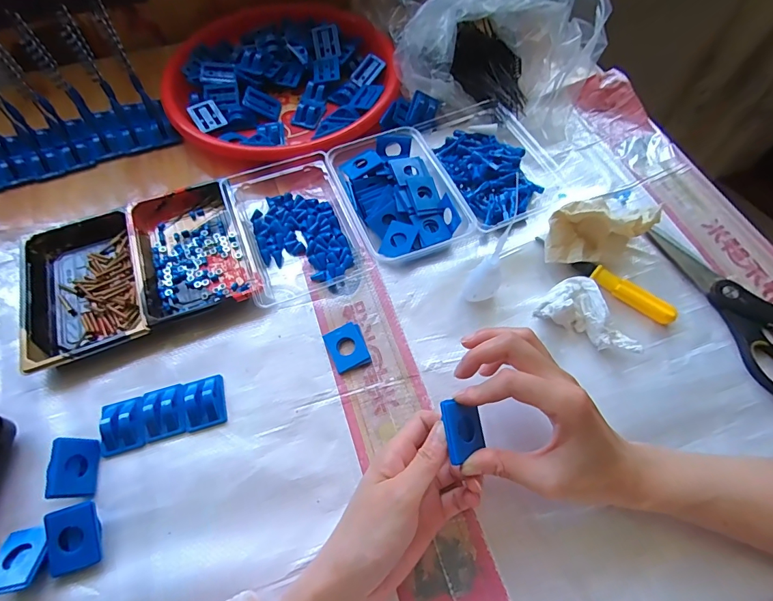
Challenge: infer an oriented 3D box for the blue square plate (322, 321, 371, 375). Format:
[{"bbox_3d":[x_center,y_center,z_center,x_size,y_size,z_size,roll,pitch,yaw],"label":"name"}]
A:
[{"bbox_3d":[-0.037,0.044,0.377,0.034,0.006,0.043,-20,63,-9],"label":"blue square plate"}]

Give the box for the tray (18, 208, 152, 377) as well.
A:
[{"bbox_3d":[-0.297,-0.017,0.399,0.106,0.023,0.161,-20,63,-9],"label":"tray"}]

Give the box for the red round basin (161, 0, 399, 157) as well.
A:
[{"bbox_3d":[-0.134,-0.292,0.527,0.283,0.051,0.259,0,62,1],"label":"red round basin"}]

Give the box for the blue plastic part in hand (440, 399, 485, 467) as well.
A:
[{"bbox_3d":[0.056,0.092,0.292,0.032,0.005,0.040,2,72,-36],"label":"blue plastic part in hand"}]

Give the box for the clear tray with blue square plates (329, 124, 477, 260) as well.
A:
[{"bbox_3d":[0.012,-0.115,0.438,0.110,0.035,0.155,-22,64,-10],"label":"clear tray with blue square plates"}]

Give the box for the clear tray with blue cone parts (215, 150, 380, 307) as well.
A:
[{"bbox_3d":[-0.101,-0.090,0.431,0.120,0.030,0.174,-20,63,-9],"label":"clear tray with blue cone parts"}]

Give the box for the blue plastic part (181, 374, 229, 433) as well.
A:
[{"bbox_3d":[-0.160,0.088,0.352,0.033,0.015,0.044,-17,63,-8],"label":"blue plastic part"}]

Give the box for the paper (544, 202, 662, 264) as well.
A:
[{"bbox_3d":[0.203,-0.075,0.402,0.101,0.054,0.062,-21,64,-10],"label":"paper"}]

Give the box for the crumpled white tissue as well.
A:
[{"bbox_3d":[0.192,0.011,0.373,0.085,0.028,0.052,32,67,17],"label":"crumpled white tissue"}]

